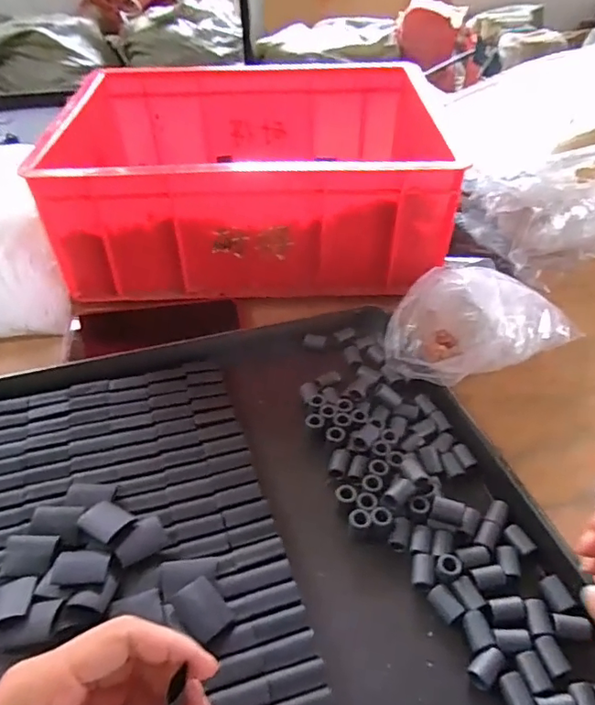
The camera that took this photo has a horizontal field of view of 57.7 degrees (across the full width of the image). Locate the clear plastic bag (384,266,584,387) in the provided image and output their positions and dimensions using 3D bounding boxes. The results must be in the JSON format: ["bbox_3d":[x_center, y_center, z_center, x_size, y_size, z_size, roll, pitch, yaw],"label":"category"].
[{"bbox_3d":[0.162,-0.032,0.468,0.168,0.092,0.086,-22,46,-24],"label":"clear plastic bag"}]

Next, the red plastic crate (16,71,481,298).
[{"bbox_3d":[-0.054,-0.204,0.628,0.408,0.150,0.302,-1,41,-3],"label":"red plastic crate"}]

